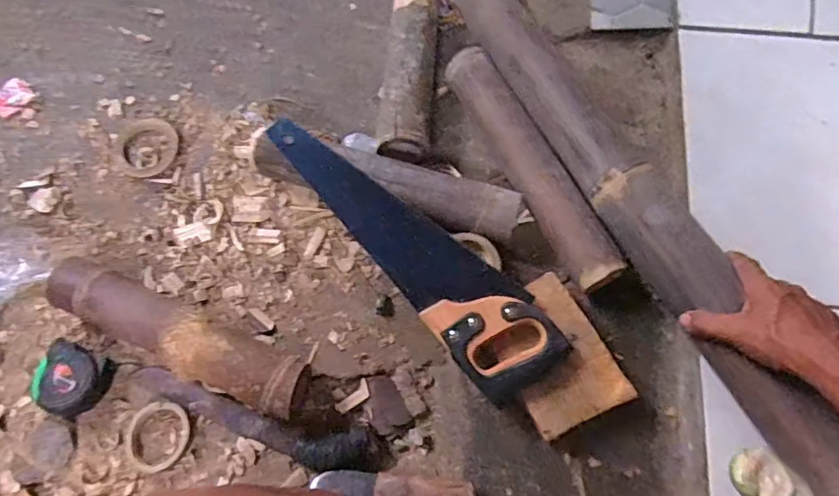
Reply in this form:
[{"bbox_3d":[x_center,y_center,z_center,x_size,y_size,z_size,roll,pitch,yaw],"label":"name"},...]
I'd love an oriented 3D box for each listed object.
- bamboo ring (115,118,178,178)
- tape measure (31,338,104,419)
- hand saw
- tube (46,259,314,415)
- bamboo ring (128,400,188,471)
[{"bbox_3d":[-0.402,-0.150,0.774,0.094,0.021,0.091,0,69,0],"label":"bamboo ring"},{"bbox_3d":[-0.429,0.164,0.653,0.081,0.042,0.084,25,71,9],"label":"tape measure"},{"bbox_3d":[-0.007,-0.014,0.657,0.114,0.034,0.437,-37,74,-13],"label":"hand saw"},{"bbox_3d":[-0.298,0.108,0.653,0.348,0.069,0.075,23,71,9],"label":"tube"},{"bbox_3d":[-0.316,0.227,0.643,0.076,0.006,0.078,0,69,0],"label":"bamboo ring"}]

